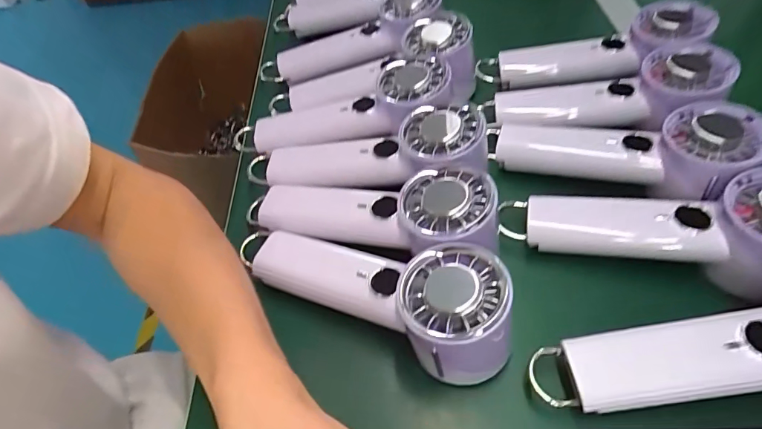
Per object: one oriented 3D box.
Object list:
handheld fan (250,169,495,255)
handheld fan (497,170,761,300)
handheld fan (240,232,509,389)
[{"bbox_3d":[-0.013,0.006,0.329,0.196,0.059,0.063,1,51,25],"label":"handheld fan"},{"bbox_3d":[0.178,0.006,0.287,0.190,0.055,0.064,5,53,9],"label":"handheld fan"},{"bbox_3d":[-0.016,0.043,0.278,0.194,0.057,0.069,12,54,14],"label":"handheld fan"}]

